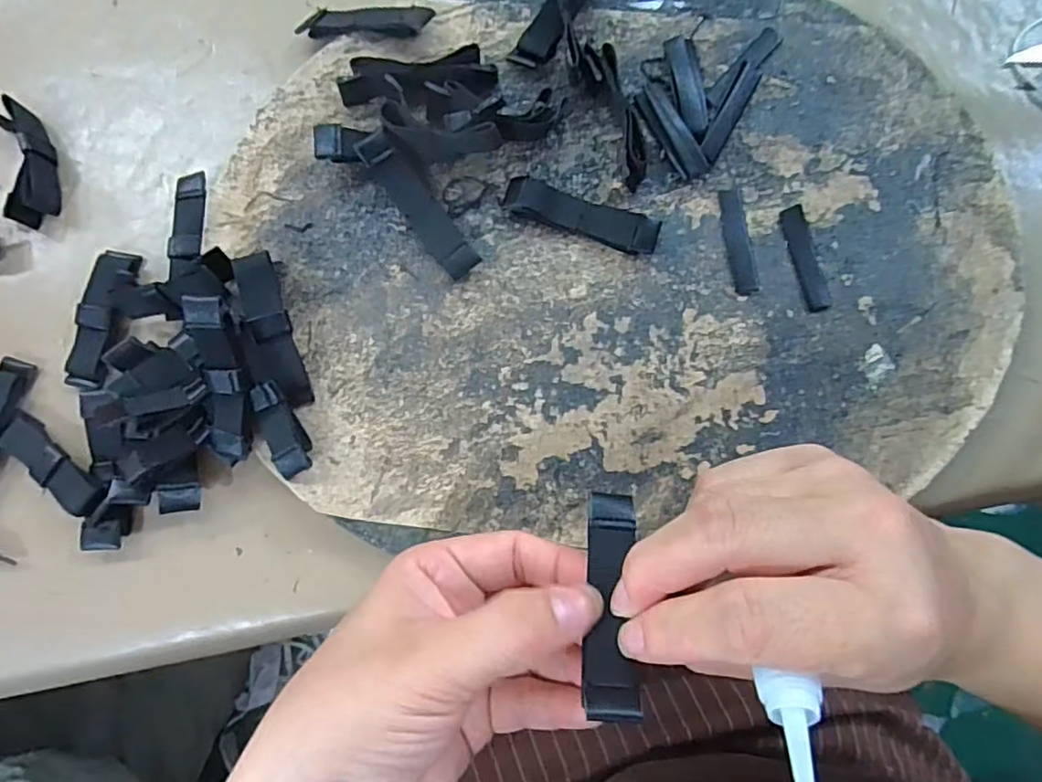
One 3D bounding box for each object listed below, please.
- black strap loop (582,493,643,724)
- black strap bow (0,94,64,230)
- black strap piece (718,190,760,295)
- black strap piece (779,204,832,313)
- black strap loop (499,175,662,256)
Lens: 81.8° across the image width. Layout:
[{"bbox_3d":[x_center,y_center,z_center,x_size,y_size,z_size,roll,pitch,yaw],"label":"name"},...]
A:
[{"bbox_3d":[0.028,0.064,0.186,0.016,0.010,0.067,3,55,3],"label":"black strap loop"},{"bbox_3d":[-0.236,-0.109,0.286,0.022,0.017,0.055,-13,82,1],"label":"black strap bow"},{"bbox_3d":[0.096,-0.066,0.265,0.011,0.004,0.047,-8,82,1],"label":"black strap piece"},{"bbox_3d":[0.125,-0.058,0.262,0.012,0.004,0.046,-13,82,1],"label":"black strap piece"},{"bbox_3d":[0.026,-0.076,0.265,0.068,0.010,0.017,20,84,5],"label":"black strap loop"}]

